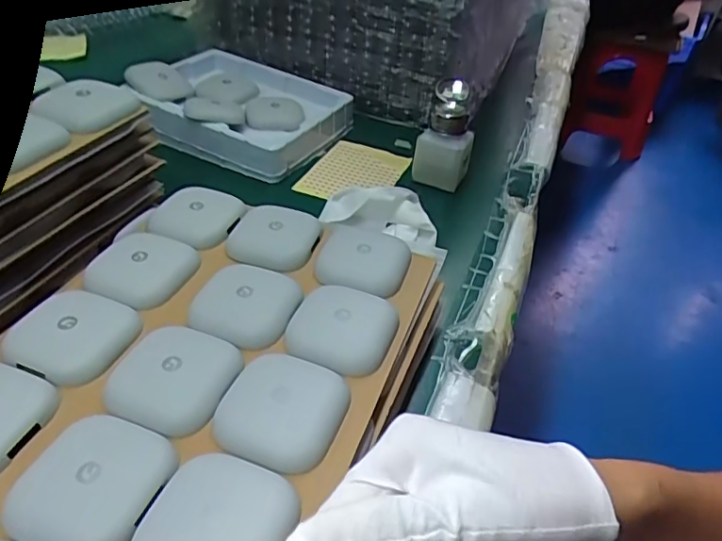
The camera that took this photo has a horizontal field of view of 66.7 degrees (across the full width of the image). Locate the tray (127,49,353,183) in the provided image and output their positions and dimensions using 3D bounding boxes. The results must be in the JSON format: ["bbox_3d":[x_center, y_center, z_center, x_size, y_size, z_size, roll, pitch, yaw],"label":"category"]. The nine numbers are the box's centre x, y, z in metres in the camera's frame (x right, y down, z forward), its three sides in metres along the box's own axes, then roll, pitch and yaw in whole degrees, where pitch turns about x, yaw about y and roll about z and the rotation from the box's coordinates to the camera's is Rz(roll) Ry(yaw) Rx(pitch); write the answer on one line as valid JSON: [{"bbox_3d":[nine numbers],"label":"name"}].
[{"bbox_3d":[-0.149,-0.195,0.652,0.233,0.044,0.173,23,43,18],"label":"tray"}]

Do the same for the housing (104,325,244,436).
[{"bbox_3d":[-0.105,0.057,0.309,0.061,0.010,0.067,15,41,10],"label":"housing"}]

